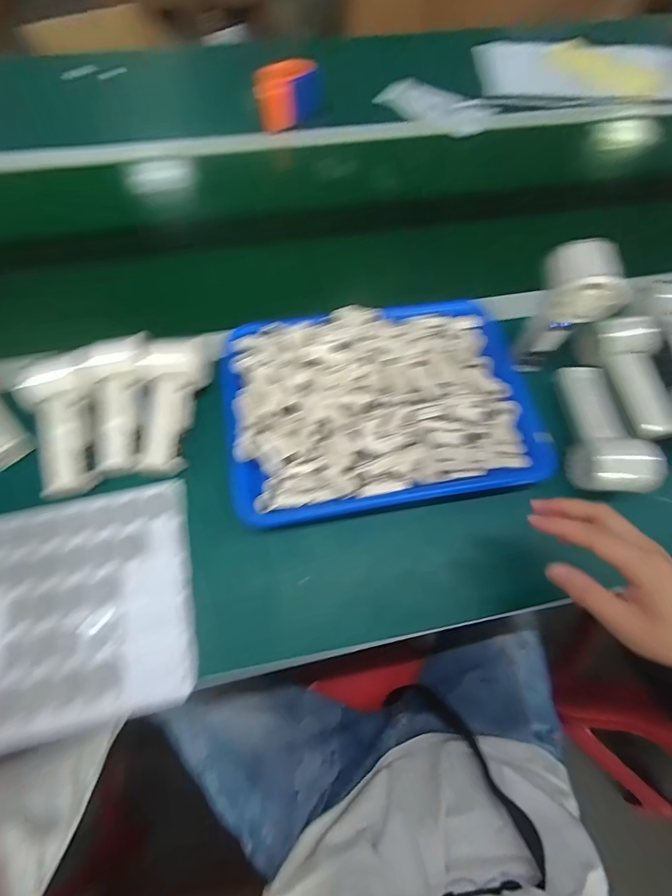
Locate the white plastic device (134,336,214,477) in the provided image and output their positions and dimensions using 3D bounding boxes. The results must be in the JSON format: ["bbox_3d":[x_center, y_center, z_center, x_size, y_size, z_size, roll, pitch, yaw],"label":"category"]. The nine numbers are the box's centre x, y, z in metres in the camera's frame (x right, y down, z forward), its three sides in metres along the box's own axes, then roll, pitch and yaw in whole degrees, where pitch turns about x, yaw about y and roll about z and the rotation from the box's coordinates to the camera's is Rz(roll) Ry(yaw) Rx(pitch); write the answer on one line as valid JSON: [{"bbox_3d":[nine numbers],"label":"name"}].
[{"bbox_3d":[-0.180,-0.051,0.435,0.060,0.047,0.155,1,65,0],"label":"white plastic device"}]

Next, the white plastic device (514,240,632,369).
[{"bbox_3d":[0.242,-0.152,0.425,0.056,0.120,0.072,5,65,1],"label":"white plastic device"}]

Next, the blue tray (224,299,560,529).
[{"bbox_3d":[0.051,-0.061,0.446,0.335,0.039,0.247,-8,65,-6],"label":"blue tray"}]

